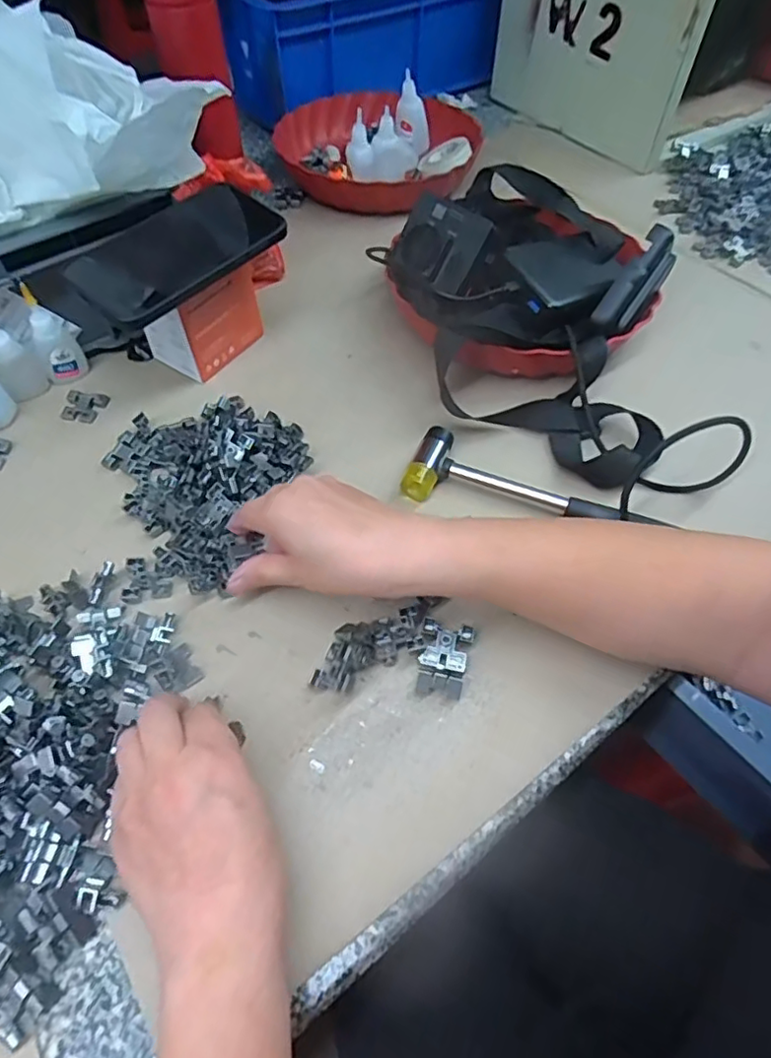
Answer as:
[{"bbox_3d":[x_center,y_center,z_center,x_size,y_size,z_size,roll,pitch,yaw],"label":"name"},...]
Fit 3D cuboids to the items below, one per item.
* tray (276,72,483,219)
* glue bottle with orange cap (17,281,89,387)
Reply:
[{"bbox_3d":[-0.008,-0.466,0.723,0.230,0.074,0.251,-13,56,-10],"label":"tray"},{"bbox_3d":[-0.277,-0.160,0.492,0.034,0.083,0.022,-28,60,-19],"label":"glue bottle with orange cap"}]

